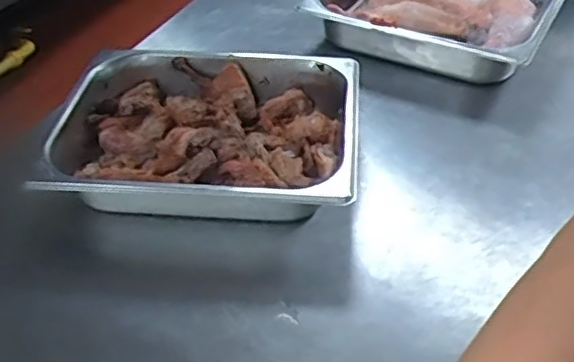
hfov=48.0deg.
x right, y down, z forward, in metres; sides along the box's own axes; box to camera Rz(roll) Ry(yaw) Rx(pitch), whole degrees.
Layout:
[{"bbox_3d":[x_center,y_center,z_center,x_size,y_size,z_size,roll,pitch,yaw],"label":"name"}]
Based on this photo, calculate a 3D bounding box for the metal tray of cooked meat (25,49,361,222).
[{"bbox_3d":[-0.088,-0.048,0.716,0.317,0.078,0.258,4,41,8],"label":"metal tray of cooked meat"}]

